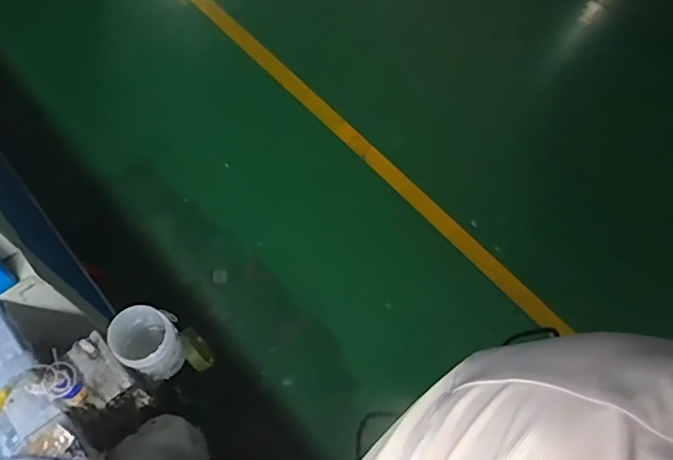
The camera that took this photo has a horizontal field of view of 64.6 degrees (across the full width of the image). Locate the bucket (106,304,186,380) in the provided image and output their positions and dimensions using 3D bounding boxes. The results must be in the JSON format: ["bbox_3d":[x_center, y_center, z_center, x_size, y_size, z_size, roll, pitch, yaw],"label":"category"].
[{"bbox_3d":[-0.248,0.151,0.705,0.079,0.105,0.079,1,62,-2],"label":"bucket"}]

